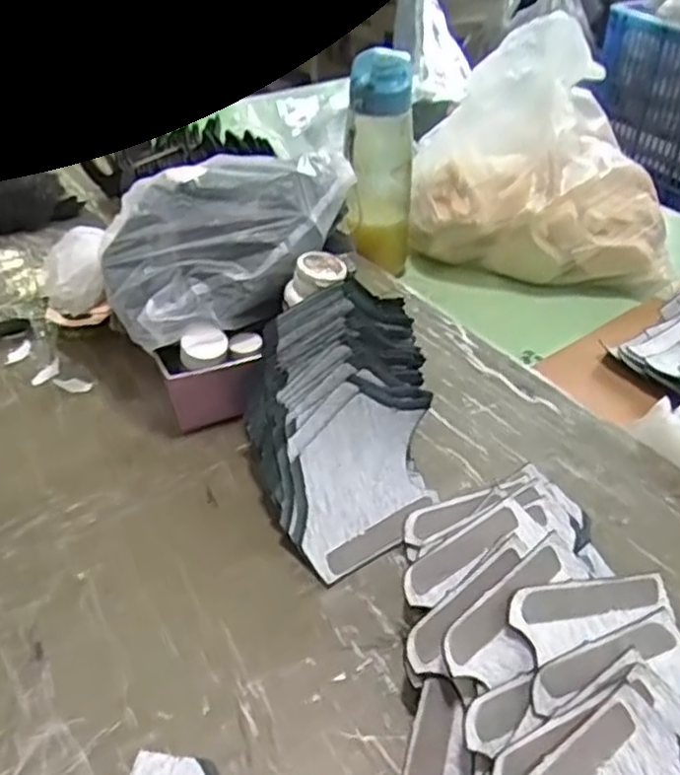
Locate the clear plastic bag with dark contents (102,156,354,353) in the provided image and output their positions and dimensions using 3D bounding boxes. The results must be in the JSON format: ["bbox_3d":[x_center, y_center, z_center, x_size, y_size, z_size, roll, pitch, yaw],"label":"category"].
[{"bbox_3d":[-0.080,-0.117,0.594,0.216,0.093,0.097,-14,41,-18],"label":"clear plastic bag with dark contents"}]

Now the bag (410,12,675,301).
[{"bbox_3d":[0.235,-0.275,0.850,0.271,0.238,0.265,8,39,8],"label":"bag"}]

